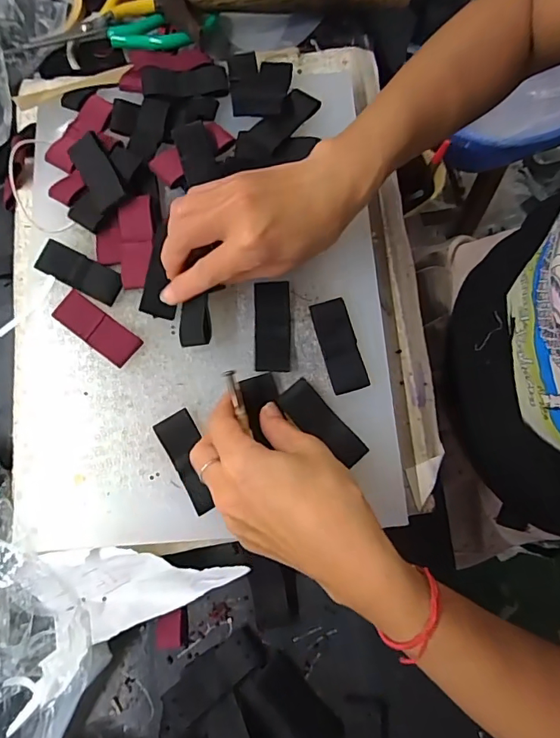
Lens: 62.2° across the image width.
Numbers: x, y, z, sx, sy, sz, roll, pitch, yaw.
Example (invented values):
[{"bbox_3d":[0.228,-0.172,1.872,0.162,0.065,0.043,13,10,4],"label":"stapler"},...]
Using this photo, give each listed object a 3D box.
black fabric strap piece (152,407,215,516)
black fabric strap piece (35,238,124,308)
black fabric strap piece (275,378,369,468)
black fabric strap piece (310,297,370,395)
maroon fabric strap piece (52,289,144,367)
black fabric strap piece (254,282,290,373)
[{"bbox_3d":[-0.059,0.061,0.309,0.026,0.004,0.067,-33,76,7],"label":"black fabric strap piece"},{"bbox_3d":[-0.147,-0.071,0.340,0.065,0.007,0.025,28,79,6],"label":"black fabric strap piece"},{"bbox_3d":[0.028,0.037,0.312,0.024,0.006,0.065,-41,80,-8],"label":"black fabric strap piece"},{"bbox_3d":[0.041,-0.017,0.326,0.025,0.004,0.066,-17,79,2],"label":"black fabric strap piece"},{"bbox_3d":[-0.130,-0.029,0.332,0.066,0.007,0.024,36,80,8],"label":"maroon fabric strap piece"},{"bbox_3d":[-0.005,-0.030,0.327,0.024,0.004,0.064,-1,80,2],"label":"black fabric strap piece"}]

